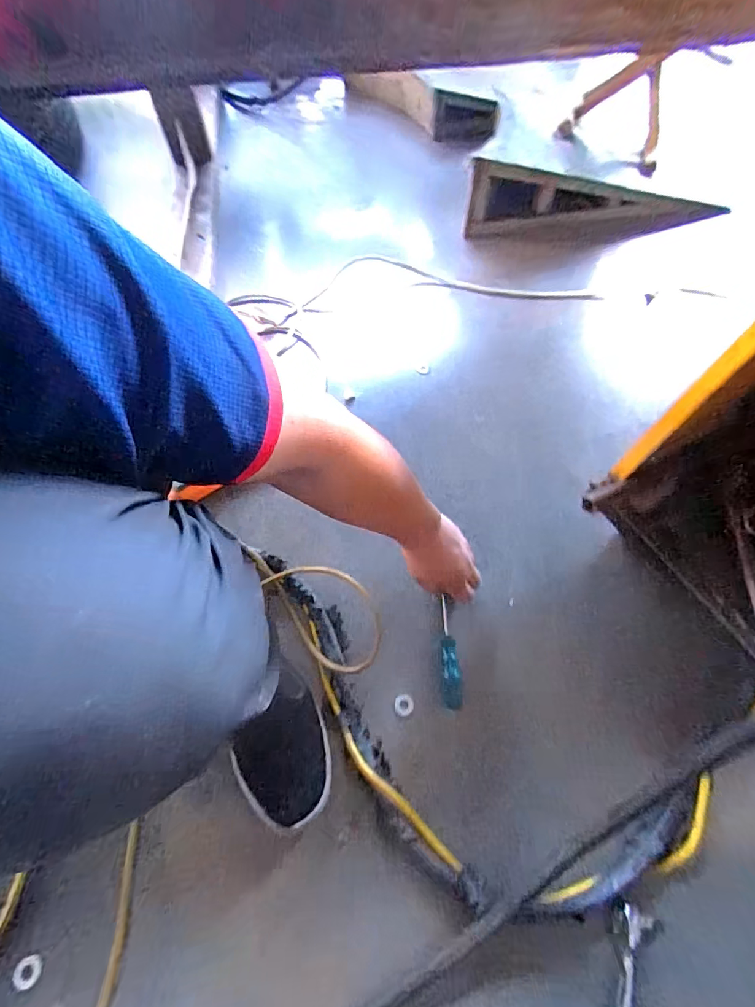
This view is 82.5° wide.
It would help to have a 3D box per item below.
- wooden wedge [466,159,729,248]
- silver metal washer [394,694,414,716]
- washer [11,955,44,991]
[{"bbox_3d":[0.512,-0.717,1.008,0.588,0.167,0.063,-6,63,-3],"label":"wooden wedge"},{"bbox_3d":[0.034,0.260,0.555,0.025,0.004,0.025,0,62,1],"label":"silver metal washer"},{"bbox_3d":[-0.355,0.475,0.436,0.026,0.004,0.025,9,51,-11],"label":"washer"}]

